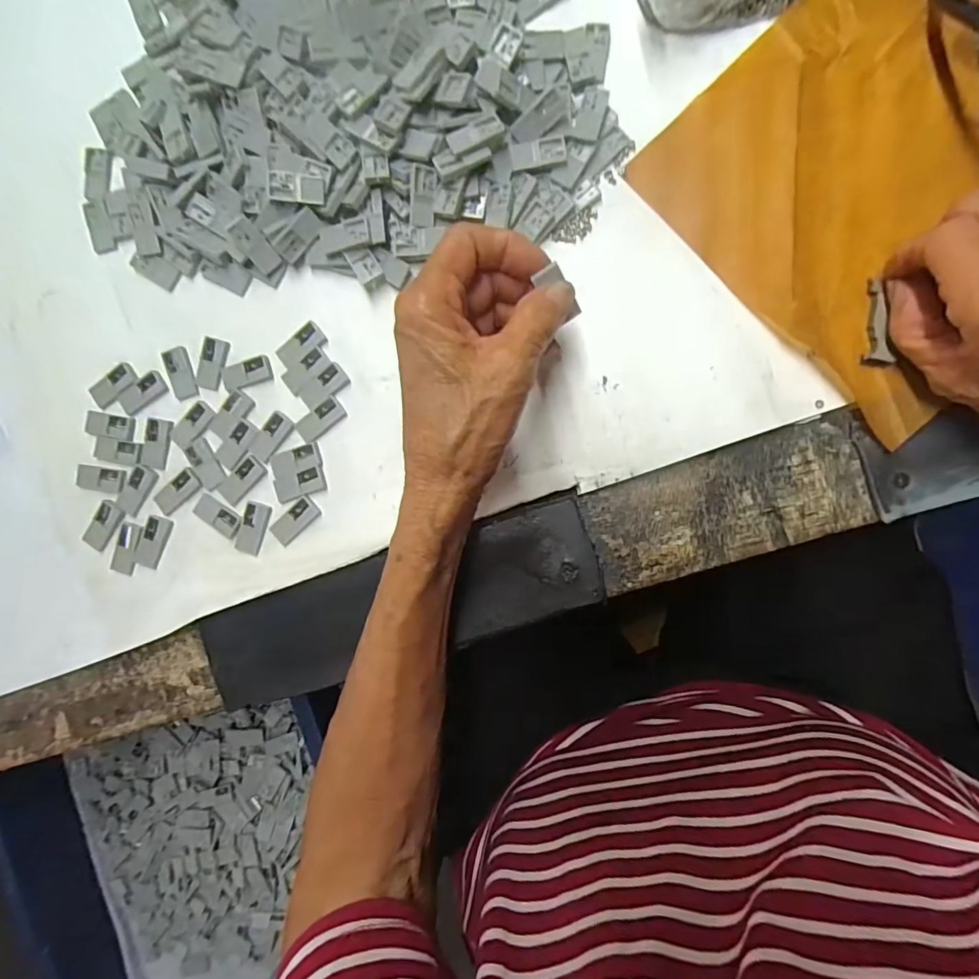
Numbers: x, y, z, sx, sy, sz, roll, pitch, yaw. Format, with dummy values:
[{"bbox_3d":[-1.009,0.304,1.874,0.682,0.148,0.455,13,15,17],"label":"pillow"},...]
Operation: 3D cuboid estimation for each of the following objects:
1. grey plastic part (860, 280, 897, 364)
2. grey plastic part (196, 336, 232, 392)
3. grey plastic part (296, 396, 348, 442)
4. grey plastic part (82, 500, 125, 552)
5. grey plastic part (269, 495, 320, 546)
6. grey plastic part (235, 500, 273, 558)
[{"bbox_3d":[0.191,-0.083,0.252,0.013,0.005,0.044,-1,85,4],"label":"grey plastic part"},{"bbox_3d":[-0.157,-0.071,0.286,0.015,0.004,0.028,18,91,4],"label":"grey plastic part"},{"bbox_3d":[-0.092,-0.038,0.279,0.028,0.004,0.014,-37,87,3],"label":"grey plastic part"},{"bbox_3d":[-0.223,0.021,0.293,0.015,0.005,0.029,32,92,4],"label":"grey plastic part"},{"bbox_3d":[-0.107,0.017,0.278,0.028,0.004,0.015,-42,87,3],"label":"grey plastic part"},{"bbox_3d":[-0.131,0.022,0.283,0.016,0.004,0.029,13,90,4],"label":"grey plastic part"}]

